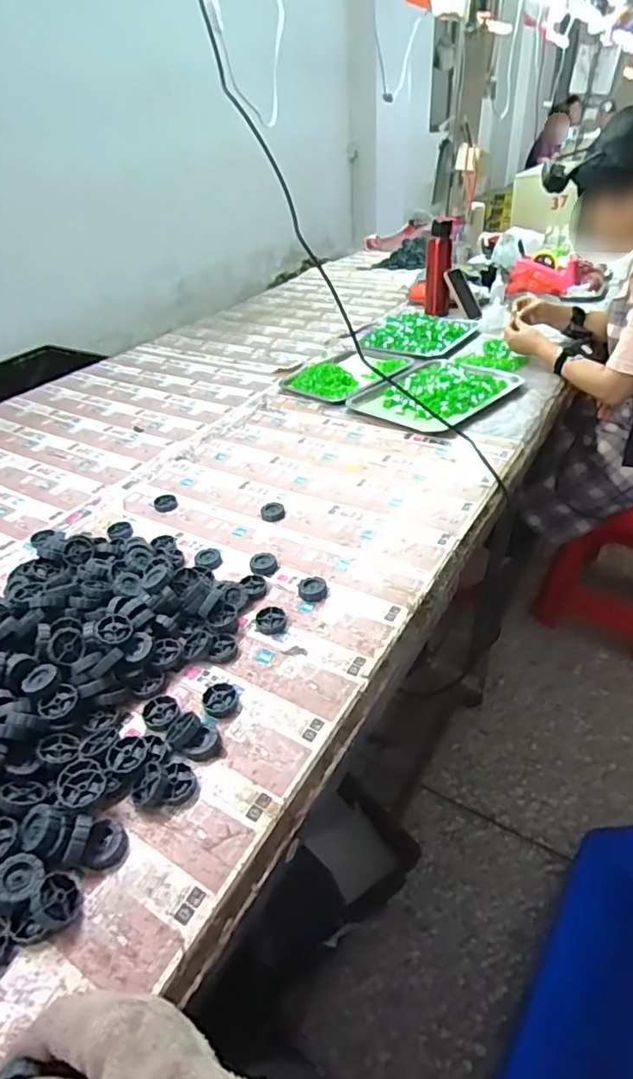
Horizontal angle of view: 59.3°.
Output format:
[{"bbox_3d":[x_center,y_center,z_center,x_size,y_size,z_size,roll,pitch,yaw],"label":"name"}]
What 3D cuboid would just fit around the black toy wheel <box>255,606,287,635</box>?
[{"bbox_3d":[-0.059,0.104,0.715,0.040,0.014,0.038,-5,37,4],"label":"black toy wheel"}]

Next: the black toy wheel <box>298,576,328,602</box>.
[{"bbox_3d":[-0.005,0.066,0.759,0.039,0.016,0.039,-5,37,4],"label":"black toy wheel"}]

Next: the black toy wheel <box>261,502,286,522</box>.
[{"bbox_3d":[-0.072,-0.045,0.923,0.039,0.013,0.048,-11,37,-4],"label":"black toy wheel"}]

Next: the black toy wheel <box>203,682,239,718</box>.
[{"bbox_3d":[-0.107,0.180,0.624,0.037,0.012,0.040,-5,37,4],"label":"black toy wheel"}]

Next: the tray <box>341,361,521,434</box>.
[{"bbox_3d":[0.266,-0.329,1.235,0.315,0.021,0.269,-34,44,-31],"label":"tray"}]

